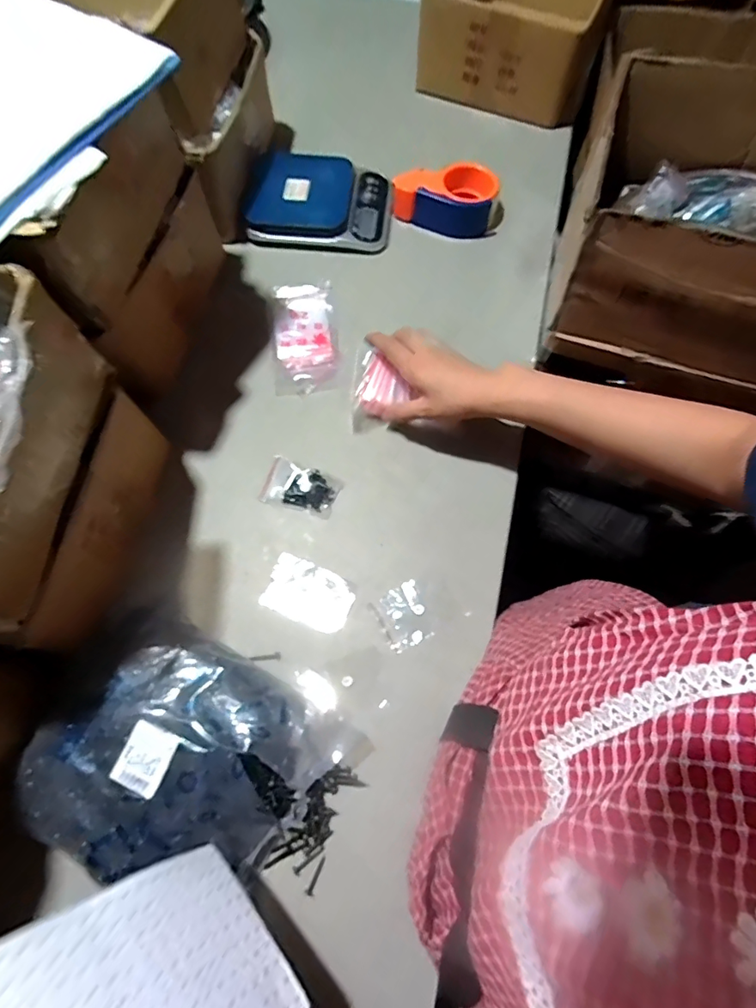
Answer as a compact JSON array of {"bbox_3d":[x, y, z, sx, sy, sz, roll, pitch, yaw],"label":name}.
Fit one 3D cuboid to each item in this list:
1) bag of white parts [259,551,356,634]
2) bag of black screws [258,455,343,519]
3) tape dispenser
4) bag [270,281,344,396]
[{"bbox_3d":[-0.073,0.095,0.516,0.092,0.005,0.061,23,71,7],"label":"bag of white parts"},{"bbox_3d":[-0.088,-0.020,0.548,0.082,0.014,0.055,21,71,6],"label":"bag of black screws"},{"bbox_3d":[0.099,-0.425,0.685,0.154,0.071,0.081,10,70,2],"label":"tape dispenser"},{"bbox_3d":[-0.095,-0.216,0.617,0.083,0.019,0.162,-8,71,-4],"label":"bag"}]

